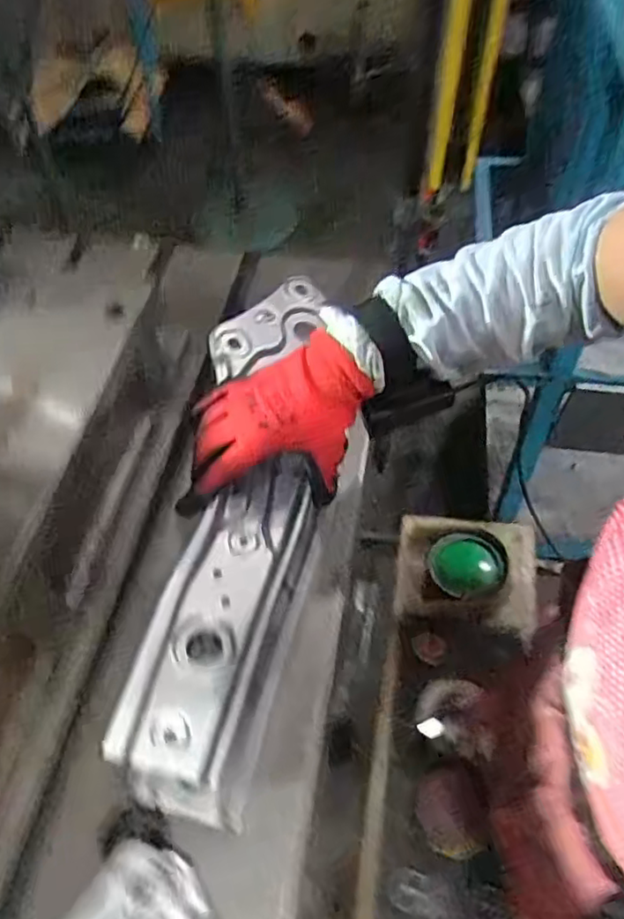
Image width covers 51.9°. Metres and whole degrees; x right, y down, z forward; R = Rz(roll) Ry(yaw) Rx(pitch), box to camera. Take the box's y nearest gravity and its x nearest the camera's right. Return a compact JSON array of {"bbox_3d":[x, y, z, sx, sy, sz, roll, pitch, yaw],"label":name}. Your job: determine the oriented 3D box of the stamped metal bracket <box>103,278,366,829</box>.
[{"bbox_3d":[-0.037,0.038,0.524,0.124,0.091,0.445,7,59,8],"label":"stamped metal bracket"}]

